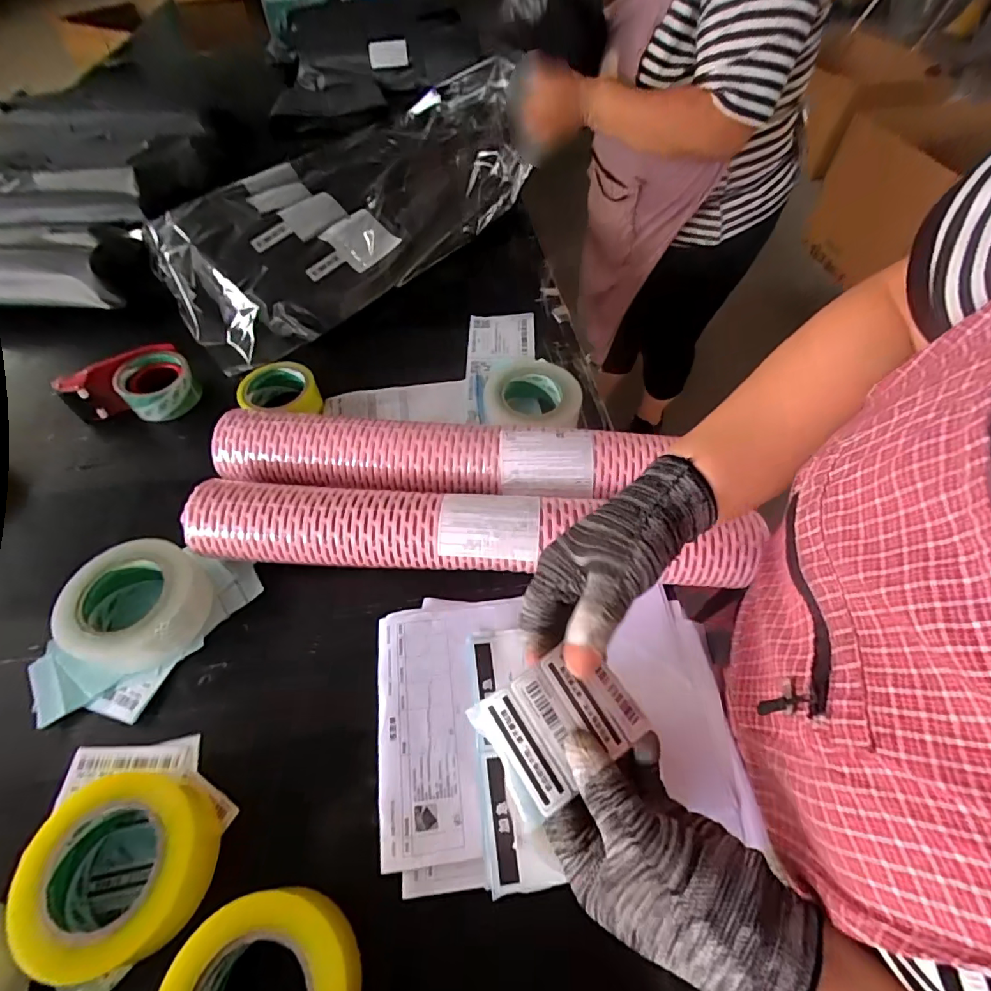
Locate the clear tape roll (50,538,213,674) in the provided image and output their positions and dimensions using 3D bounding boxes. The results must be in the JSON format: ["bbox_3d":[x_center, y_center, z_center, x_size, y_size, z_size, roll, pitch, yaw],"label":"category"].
[{"bbox_3d":[-0.358,0.112,0.501,0.123,0.061,0.124,36,61,27],"label":"clear tape roll"}]

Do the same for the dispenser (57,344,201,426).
[{"bbox_3d":[-0.501,-0.157,0.692,0.157,0.069,0.096,0,56,5],"label":"dispenser"}]

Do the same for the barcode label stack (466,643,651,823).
[{"bbox_3d":[0.039,0.133,0.295,0.090,0.009,0.067,-29,80,-17],"label":"barcode label stack"}]

